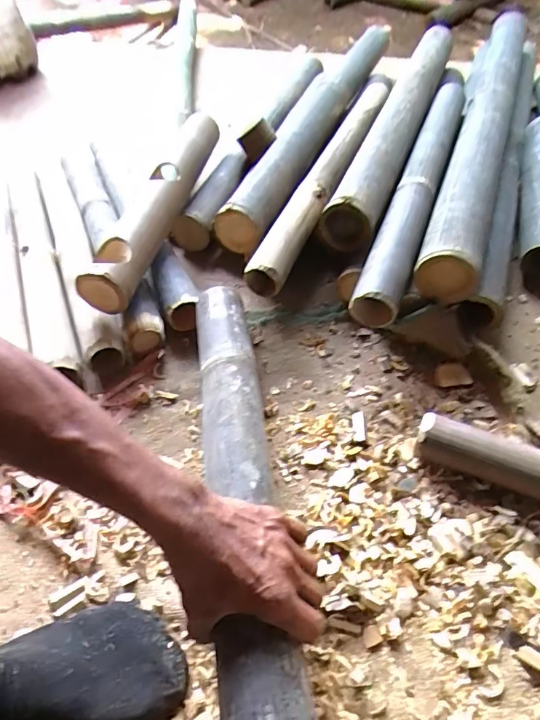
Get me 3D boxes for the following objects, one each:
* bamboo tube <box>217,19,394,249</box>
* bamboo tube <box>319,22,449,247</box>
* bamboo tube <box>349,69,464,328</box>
[{"bbox_3d":[0.109,-0.514,0.960,0.081,0.085,0.891,14,53,16],"label":"bamboo tube"},{"bbox_3d":[0.251,-0.464,0.897,0.082,0.075,0.724,15,54,17],"label":"bamboo tube"},{"bbox_3d":[0.256,-0.319,0.782,0.062,0.048,0.695,15,54,17],"label":"bamboo tube"}]

